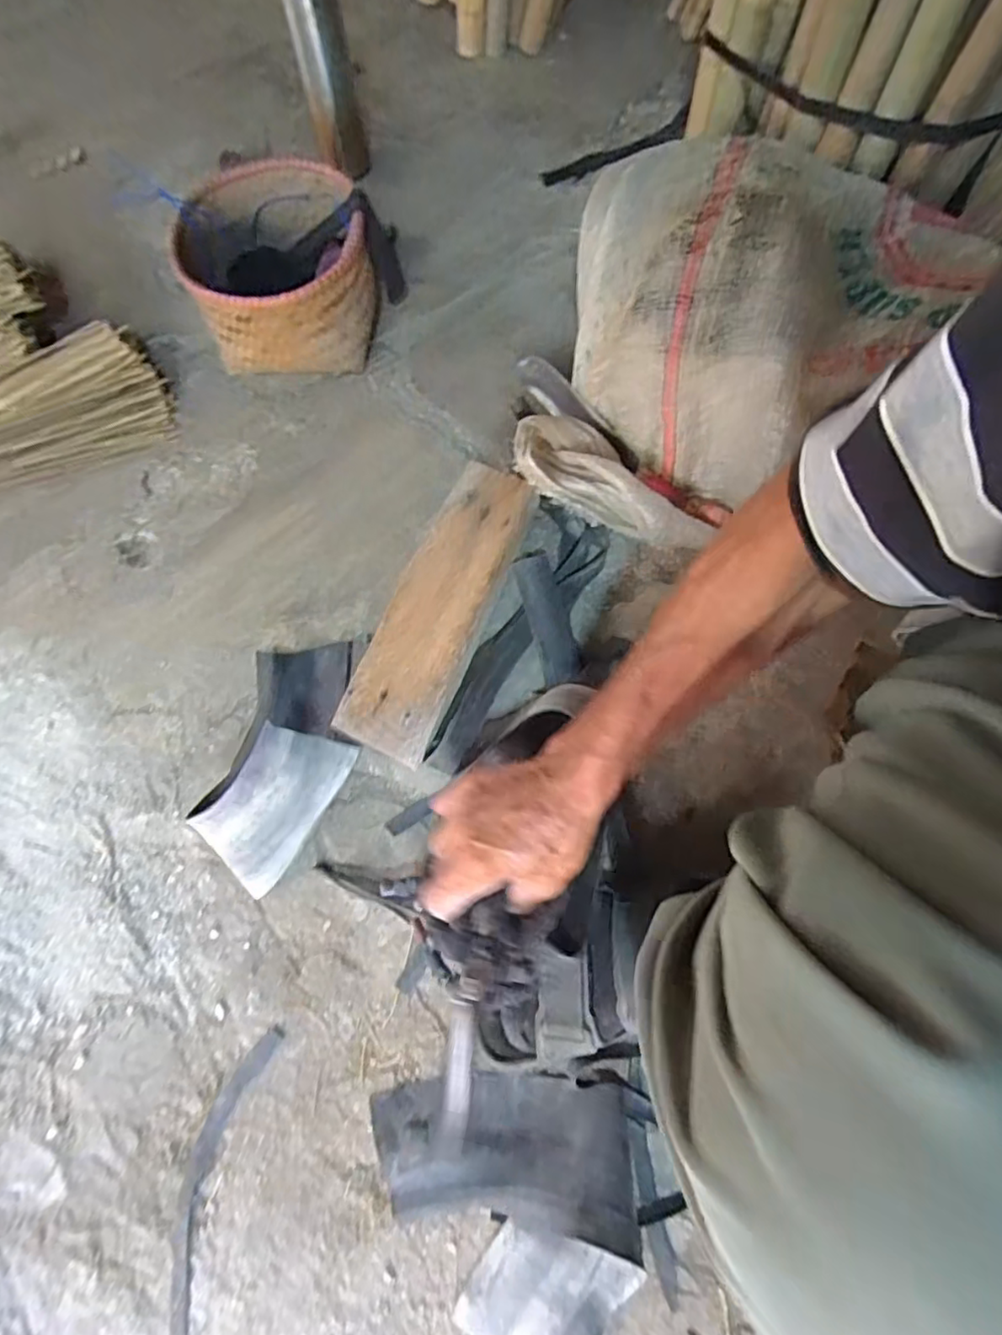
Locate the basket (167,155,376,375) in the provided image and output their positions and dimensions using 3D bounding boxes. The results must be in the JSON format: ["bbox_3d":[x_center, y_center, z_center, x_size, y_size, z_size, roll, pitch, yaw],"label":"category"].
[{"bbox_3d":[-0.245,-0.441,0.722,0.191,0.135,0.217,-18,71,-6],"label":"basket"}]

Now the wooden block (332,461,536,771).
[{"bbox_3d":[-0.055,-0.064,0.604,0.086,0.014,0.300,21,72,8],"label":"wooden block"}]

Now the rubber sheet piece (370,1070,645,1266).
[{"bbox_3d":[0.000,0.366,0.485,0.197,0.029,0.094,-1,57,12],"label":"rubber sheet piece"}]

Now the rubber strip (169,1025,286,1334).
[{"bbox_3d":[-0.231,0.430,0.499,0.052,0.007,0.263,9,71,4],"label":"rubber strip"}]

